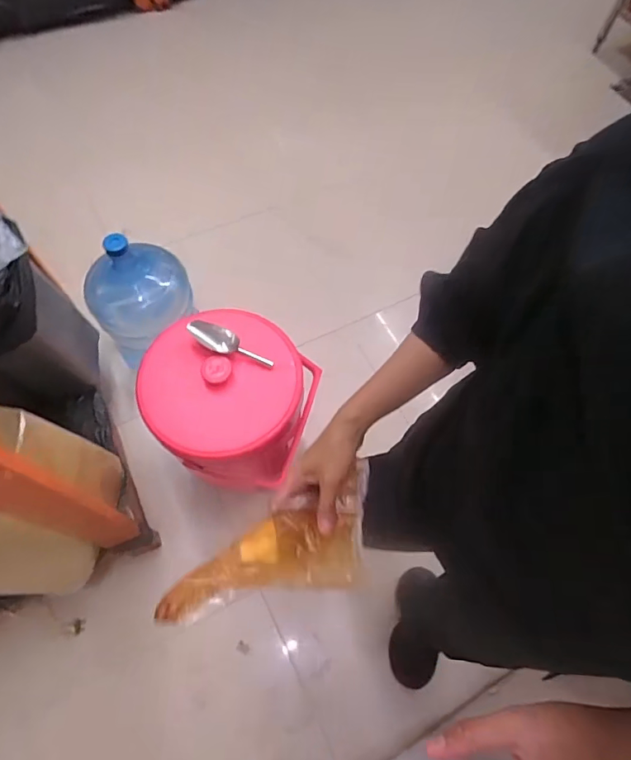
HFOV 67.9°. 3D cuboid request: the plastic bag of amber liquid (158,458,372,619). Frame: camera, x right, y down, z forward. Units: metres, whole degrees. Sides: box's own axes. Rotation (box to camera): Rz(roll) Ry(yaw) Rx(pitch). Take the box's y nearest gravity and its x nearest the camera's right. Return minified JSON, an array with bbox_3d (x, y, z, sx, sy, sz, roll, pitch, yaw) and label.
[{"bbox_3d":[-0.027,0.169,0.458,0.238,0.027,0.097,-16,64,-29],"label":"plastic bag of amber liquid"}]

